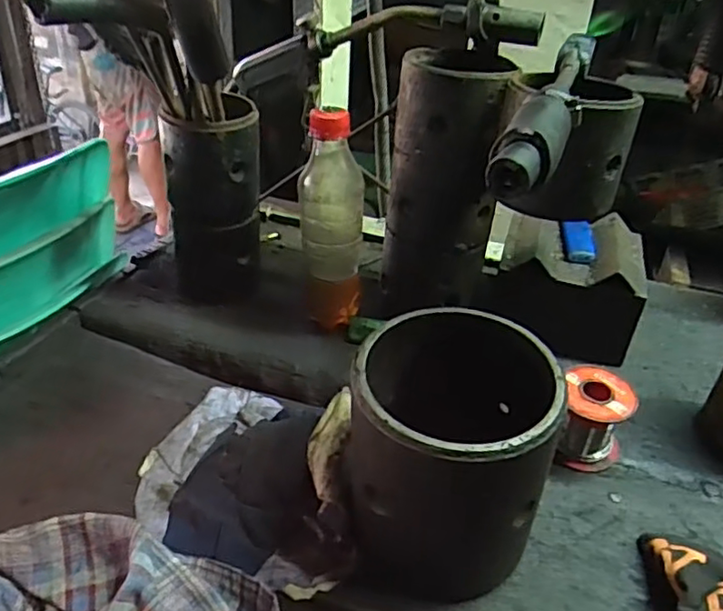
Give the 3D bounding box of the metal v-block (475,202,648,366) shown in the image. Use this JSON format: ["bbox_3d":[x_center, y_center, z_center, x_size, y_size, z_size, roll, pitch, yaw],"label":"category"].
[{"bbox_3d":[0.177,-0.020,0.554,0.132,0.092,0.118,11,33,11],"label":"metal v-block"}]

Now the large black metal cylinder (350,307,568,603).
[{"bbox_3d":[0.052,0.085,0.358,0.106,0.141,0.118,14,34,15],"label":"large black metal cylinder"}]

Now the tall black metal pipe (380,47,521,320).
[{"bbox_3d":[0.067,-0.098,0.509,0.085,0.196,0.087,6,32,3],"label":"tall black metal pipe"}]

